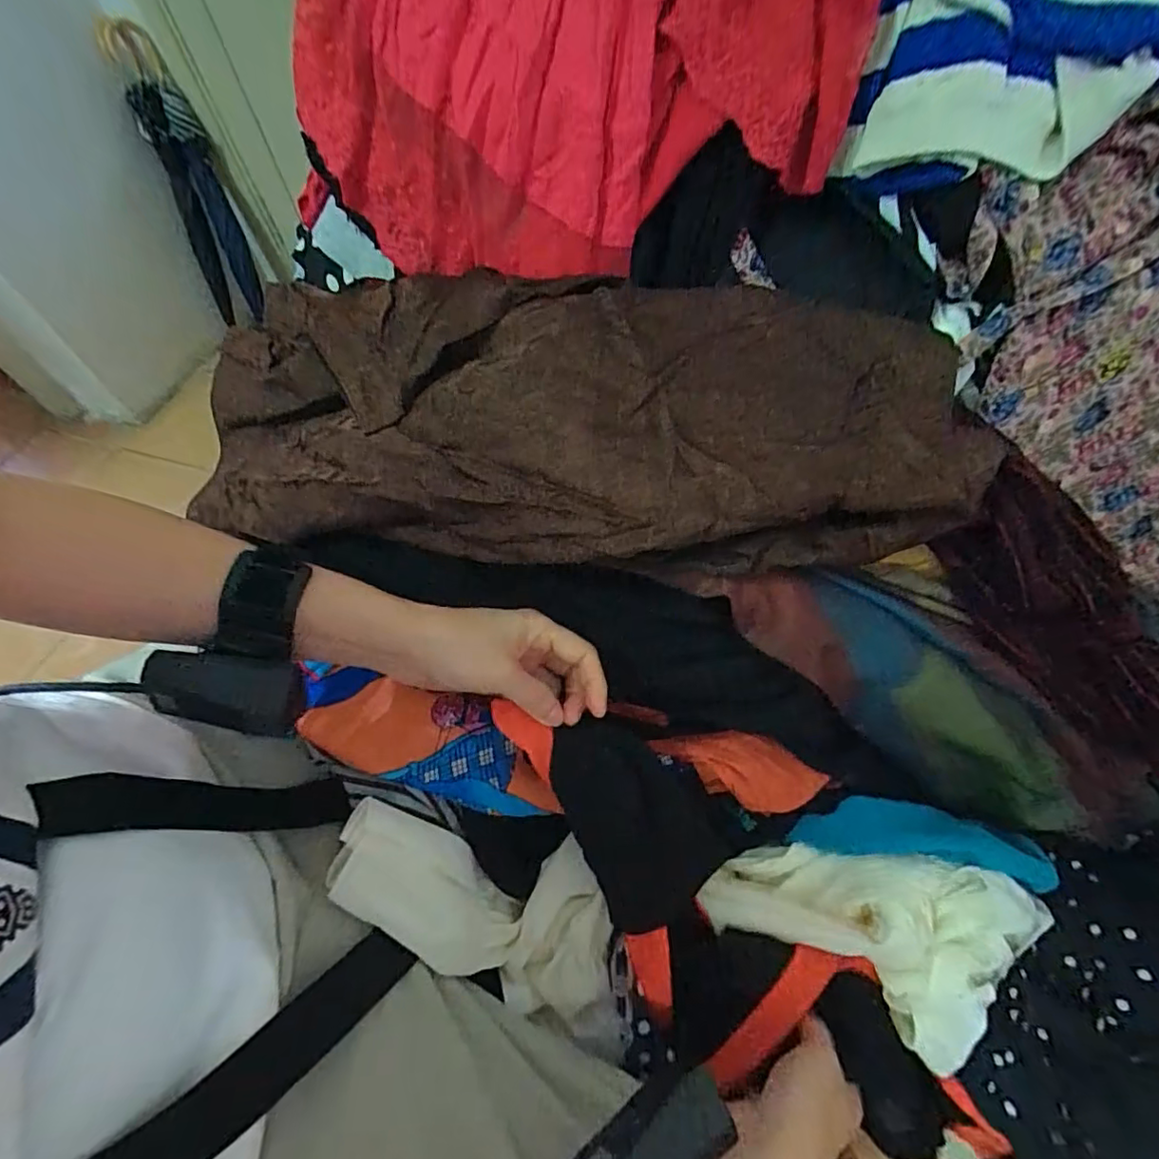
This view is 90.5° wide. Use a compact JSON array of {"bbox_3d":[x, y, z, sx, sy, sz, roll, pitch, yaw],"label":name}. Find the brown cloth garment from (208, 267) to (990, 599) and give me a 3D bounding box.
[{"bbox_3d":[-0.024,-0.103,0.373,0.506,0.099,0.178,7,59,9],"label":"brown cloth garment"}]

